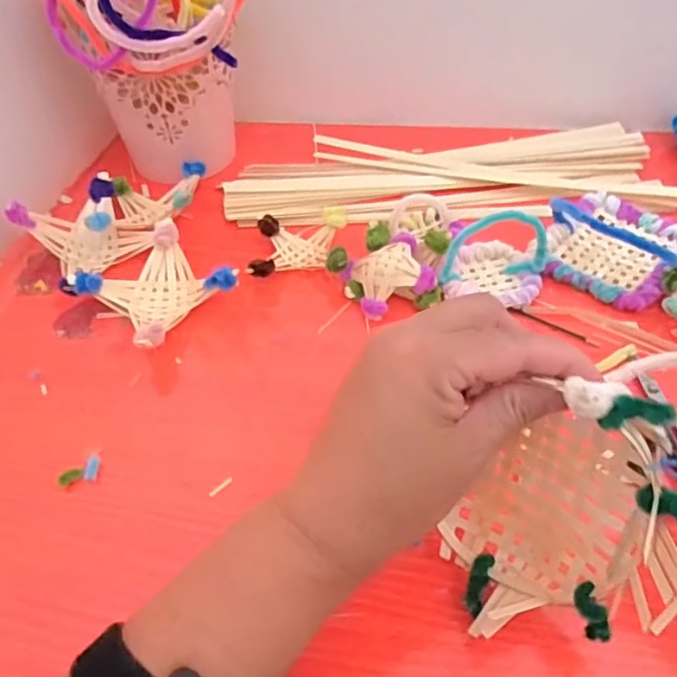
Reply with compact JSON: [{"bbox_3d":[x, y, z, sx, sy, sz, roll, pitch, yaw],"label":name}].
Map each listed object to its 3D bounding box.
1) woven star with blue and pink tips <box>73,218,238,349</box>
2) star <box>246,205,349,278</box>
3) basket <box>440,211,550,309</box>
[{"bbox_3d":[-0.122,-0.034,0.420,0.086,0.037,0.081,33,57,29],"label":"woven star with blue and pink tips"},{"bbox_3d":[-0.028,-0.067,0.450,0.067,0.027,0.063,-2,47,1],"label":"star"},{"bbox_3d":[0.106,-0.059,0.414,0.068,0.054,0.064,9,49,11],"label":"basket"}]

